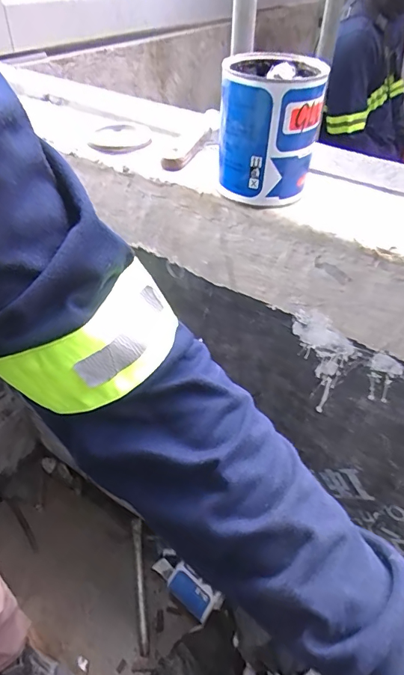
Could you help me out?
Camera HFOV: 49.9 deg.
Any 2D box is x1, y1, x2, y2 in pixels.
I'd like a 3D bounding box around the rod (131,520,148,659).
[{"bbox_3d":[-0.159,0.630,1.118,0.021,0.016,0.314,-6,44,-9],"label":"rod"}]

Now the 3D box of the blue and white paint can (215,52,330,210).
[{"bbox_3d":[0.071,-0.220,0.462,0.097,0.121,0.106,9,44,7],"label":"blue and white paint can"}]

